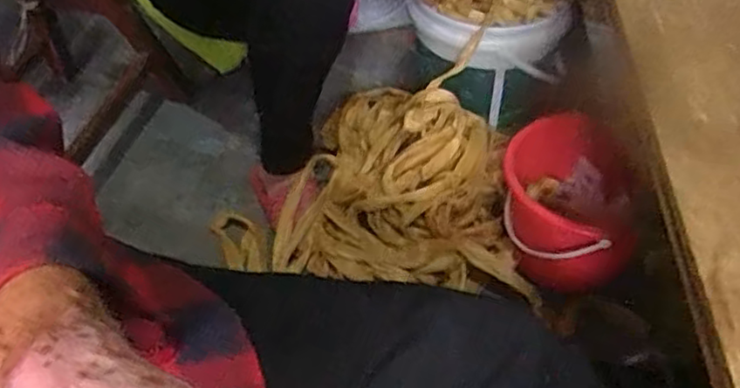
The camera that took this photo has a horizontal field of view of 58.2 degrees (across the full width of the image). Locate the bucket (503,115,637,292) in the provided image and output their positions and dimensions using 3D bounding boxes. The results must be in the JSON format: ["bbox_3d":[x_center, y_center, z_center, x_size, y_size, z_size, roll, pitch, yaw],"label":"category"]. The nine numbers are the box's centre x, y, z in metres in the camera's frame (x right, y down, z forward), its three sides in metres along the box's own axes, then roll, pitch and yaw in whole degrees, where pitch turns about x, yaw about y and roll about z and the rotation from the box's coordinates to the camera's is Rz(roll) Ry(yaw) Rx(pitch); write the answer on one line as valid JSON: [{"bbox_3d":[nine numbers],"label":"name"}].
[{"bbox_3d":[0.261,0.018,0.931,0.184,0.155,0.209,-32,54,-25],"label":"bucket"}]

